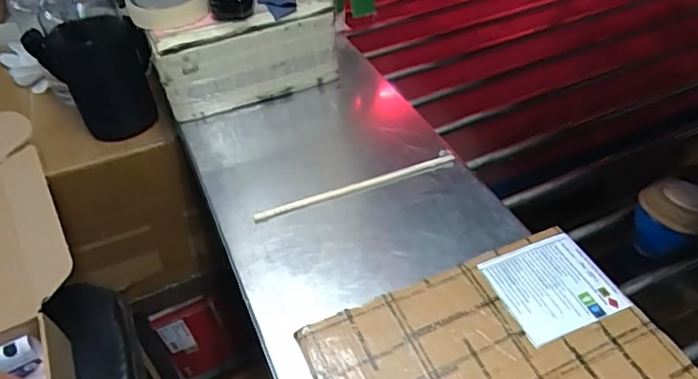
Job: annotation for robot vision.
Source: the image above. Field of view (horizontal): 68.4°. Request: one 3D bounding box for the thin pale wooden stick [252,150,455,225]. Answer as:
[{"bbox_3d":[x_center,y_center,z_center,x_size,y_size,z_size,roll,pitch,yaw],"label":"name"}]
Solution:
[{"bbox_3d":[0.009,-0.003,0.476,0.196,0.009,0.012,-18,49,-14],"label":"thin pale wooden stick"}]

